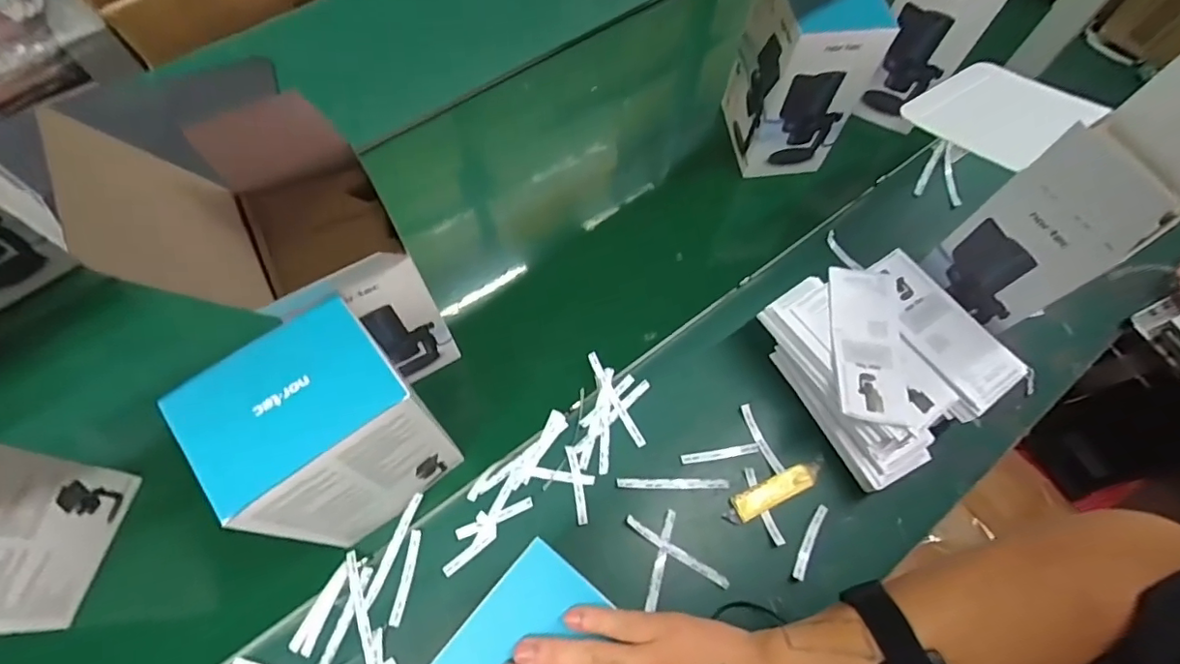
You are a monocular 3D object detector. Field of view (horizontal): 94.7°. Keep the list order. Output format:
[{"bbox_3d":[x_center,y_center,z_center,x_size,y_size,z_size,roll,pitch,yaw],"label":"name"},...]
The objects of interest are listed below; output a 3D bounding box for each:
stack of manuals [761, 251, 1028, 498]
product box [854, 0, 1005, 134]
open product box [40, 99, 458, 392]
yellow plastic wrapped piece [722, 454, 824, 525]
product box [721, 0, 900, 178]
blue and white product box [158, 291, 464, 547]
[{"bbox_3d":[0.337,0.032,0.629,0.199,0.087,0.227,-26,70,-12],"label":"stack of manuals"},{"bbox_3d":[0.458,-0.420,0.749,0.113,0.232,0.131,28,70,13],"label":"product box"},{"bbox_3d":[-0.257,-0.057,0.514,0.161,0.336,0.134,-27,70,-13],"label":"open product box"},{"bbox_3d":[0.211,0.176,0.608,0.128,0.008,0.029,-23,69,-11],"label":"yellow plastic wrapped piece"},{"bbox_3d":[0.275,-0.344,0.712,0.123,0.232,0.142,-6,67,-4],"label":"product box"},{"bbox_3d":[-0.228,0.097,0.504,0.144,0.234,0.118,-36,70,-14],"label":"blue and white product box"}]

